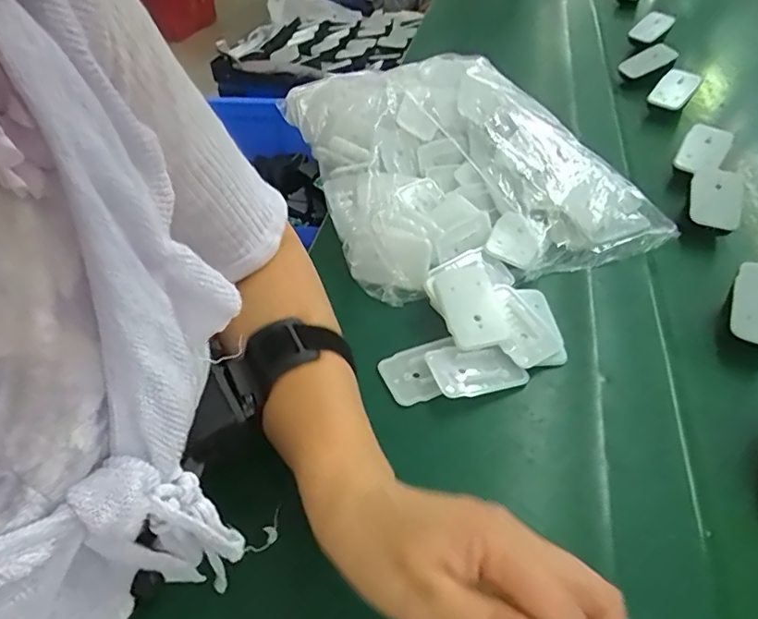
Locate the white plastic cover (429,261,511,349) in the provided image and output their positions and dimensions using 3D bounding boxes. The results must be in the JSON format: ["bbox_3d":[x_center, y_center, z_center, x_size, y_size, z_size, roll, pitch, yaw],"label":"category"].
[{"bbox_3d":[0.067,-0.005,0.393,0.042,0.006,0.071,-14,56,-3],"label":"white plastic cover"}]

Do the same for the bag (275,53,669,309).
[{"bbox_3d":[0.069,-0.158,0.531,0.268,0.070,0.343,-15,49,-14],"label":"bag"}]

